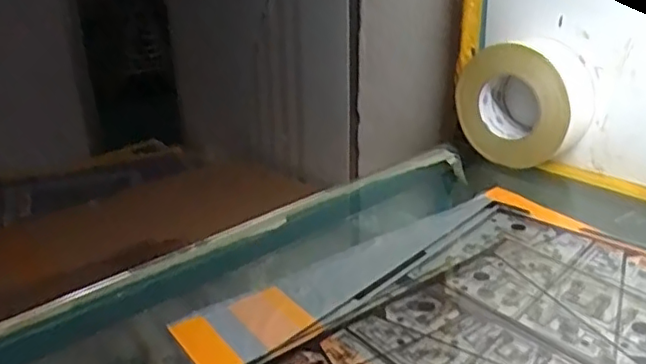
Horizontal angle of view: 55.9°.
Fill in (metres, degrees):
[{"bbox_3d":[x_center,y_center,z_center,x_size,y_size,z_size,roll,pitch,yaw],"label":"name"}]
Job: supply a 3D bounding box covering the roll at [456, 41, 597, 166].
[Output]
[{"bbox_3d":[0.228,-0.088,0.703,0.070,0.138,0.136,-21,30,-38],"label":"roll"}]

